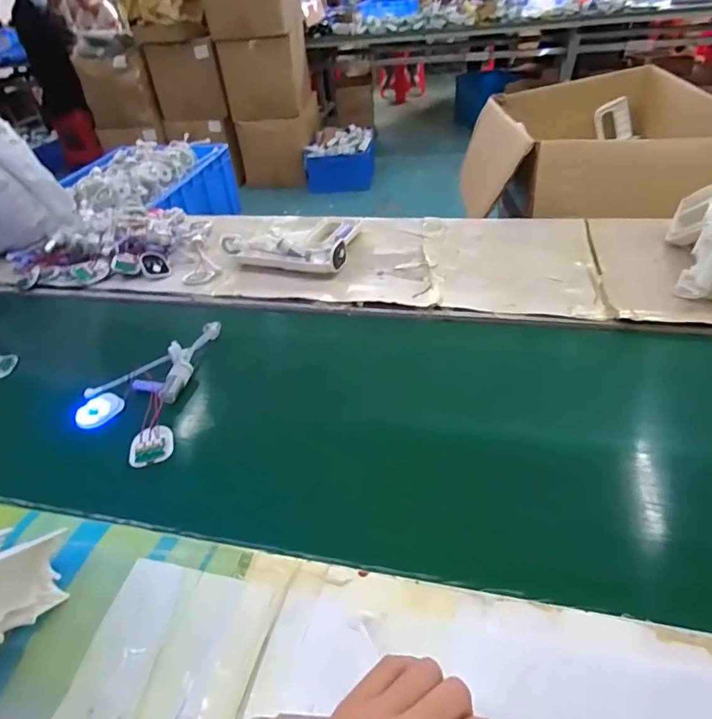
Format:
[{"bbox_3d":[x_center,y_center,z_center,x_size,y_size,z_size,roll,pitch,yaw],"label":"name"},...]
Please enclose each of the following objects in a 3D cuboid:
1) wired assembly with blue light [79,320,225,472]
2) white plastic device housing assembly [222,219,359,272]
[{"bbox_3d":[-0.293,0.035,0.662,0.150,0.032,0.248,-2,41,4],"label":"wired assembly with blue light"},{"bbox_3d":[-0.125,-0.226,0.935,0.240,0.047,0.170,2,40,11],"label":"white plastic device housing assembly"}]

